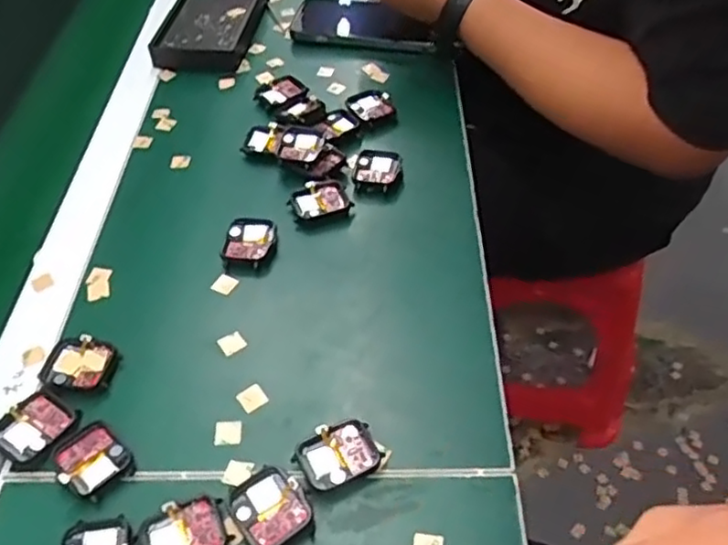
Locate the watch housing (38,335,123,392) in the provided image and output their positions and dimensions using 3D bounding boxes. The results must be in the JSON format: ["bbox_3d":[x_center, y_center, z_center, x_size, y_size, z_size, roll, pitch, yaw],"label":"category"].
[{"bbox_3d":[-0.185,0.060,0.437,0.047,0.009,0.037,9,50,12],"label":"watch housing"}]

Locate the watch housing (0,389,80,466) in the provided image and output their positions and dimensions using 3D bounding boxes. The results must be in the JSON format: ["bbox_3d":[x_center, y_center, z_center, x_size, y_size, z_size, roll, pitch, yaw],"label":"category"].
[{"bbox_3d":[-0.202,0.093,0.405,0.038,0.007,0.044,19,53,20],"label":"watch housing"}]

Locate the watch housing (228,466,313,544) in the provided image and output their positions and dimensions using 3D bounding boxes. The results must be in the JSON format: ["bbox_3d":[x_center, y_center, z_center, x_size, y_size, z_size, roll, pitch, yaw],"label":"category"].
[{"bbox_3d":[-0.051,0.130,0.367,0.038,0.007,0.042,-33,54,-22],"label":"watch housing"}]

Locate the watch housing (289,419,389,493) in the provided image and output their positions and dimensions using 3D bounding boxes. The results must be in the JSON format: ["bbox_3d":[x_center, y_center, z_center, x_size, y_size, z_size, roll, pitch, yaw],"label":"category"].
[{"bbox_3d":[-0.015,0.106,0.387,0.046,0.009,0.036,-24,52,-16],"label":"watch housing"}]

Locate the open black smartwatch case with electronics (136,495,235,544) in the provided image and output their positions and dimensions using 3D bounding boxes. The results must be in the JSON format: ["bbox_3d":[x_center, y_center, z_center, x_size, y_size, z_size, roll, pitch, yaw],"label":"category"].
[{"bbox_3d":[-0.097,0.140,0.356,0.046,0.005,0.036,-20,51,-13],"label":"open black smartwatch case with electronics"}]

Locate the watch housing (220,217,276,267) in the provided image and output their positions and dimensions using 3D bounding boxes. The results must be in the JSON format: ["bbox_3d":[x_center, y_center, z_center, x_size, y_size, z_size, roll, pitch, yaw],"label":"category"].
[{"bbox_3d":[-0.086,-0.024,0.507,0.037,0.011,0.045,4,50,8],"label":"watch housing"}]

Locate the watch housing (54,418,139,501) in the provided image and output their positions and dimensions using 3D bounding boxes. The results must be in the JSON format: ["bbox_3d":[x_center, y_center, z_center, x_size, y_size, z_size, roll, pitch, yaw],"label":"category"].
[{"bbox_3d":[-0.161,0.108,0.392,0.047,0.006,0.036,33,59,28],"label":"watch housing"}]

